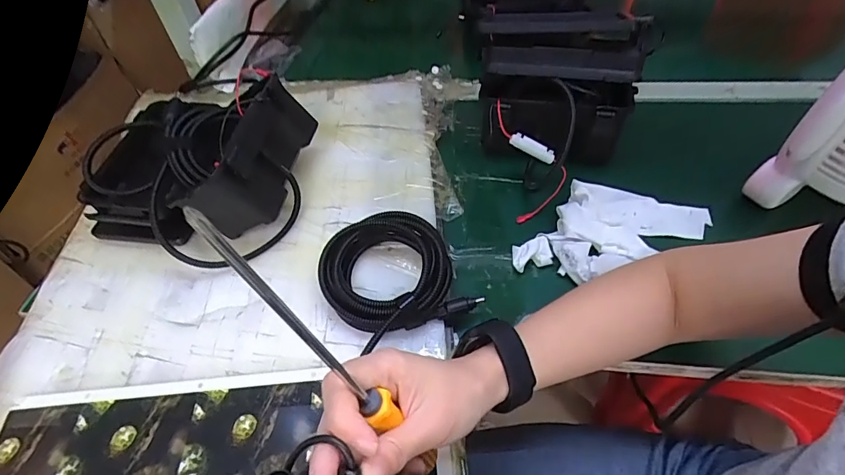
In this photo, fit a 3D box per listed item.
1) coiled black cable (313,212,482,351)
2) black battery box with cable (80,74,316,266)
[{"bbox_3d":[-0.033,0.037,0.445,0.128,0.044,0.120,-25,52,-15],"label":"coiled black cable"},{"bbox_3d":[-0.262,-0.080,0.519,0.233,0.117,0.202,7,51,11],"label":"black battery box with cable"}]

